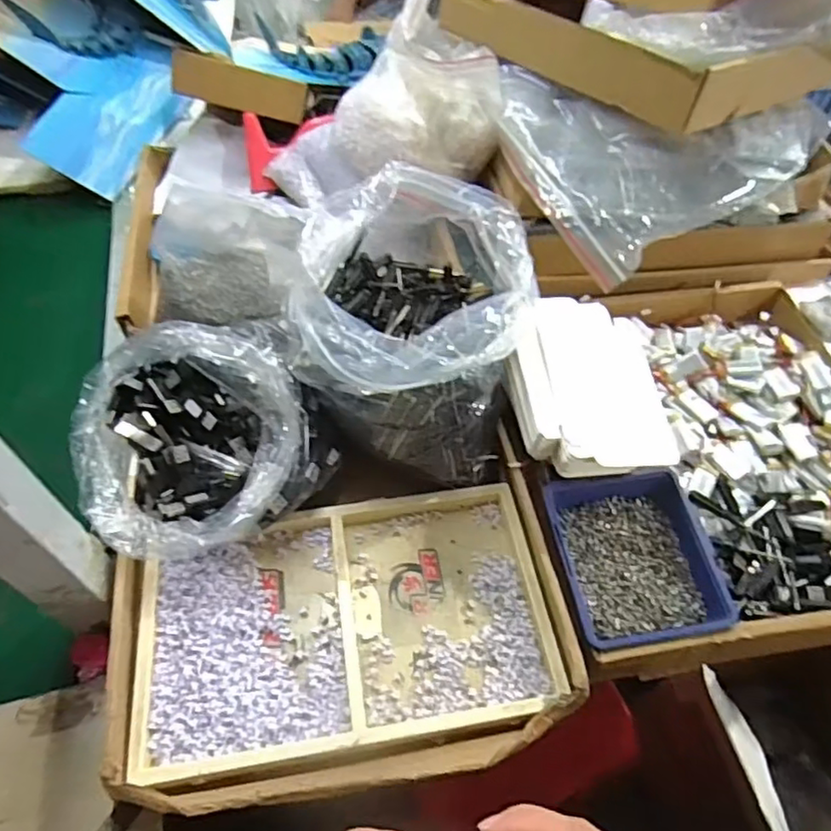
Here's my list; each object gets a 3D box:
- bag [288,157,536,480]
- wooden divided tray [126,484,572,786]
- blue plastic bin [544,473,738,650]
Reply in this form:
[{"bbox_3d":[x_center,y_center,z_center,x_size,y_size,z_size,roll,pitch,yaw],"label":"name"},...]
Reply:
[{"bbox_3d":[0.001,-0.079,0.550,0.186,0.189,0.204,8,55,4],"label":"bag"},{"bbox_3d":[-0.057,0.169,0.513,0.322,0.031,0.187,-9,55,-8],"label":"wooden divided tray"},{"bbox_3d":[0.183,0.120,0.522,0.120,0.037,0.138,-6,55,-6],"label":"blue plastic bin"}]

